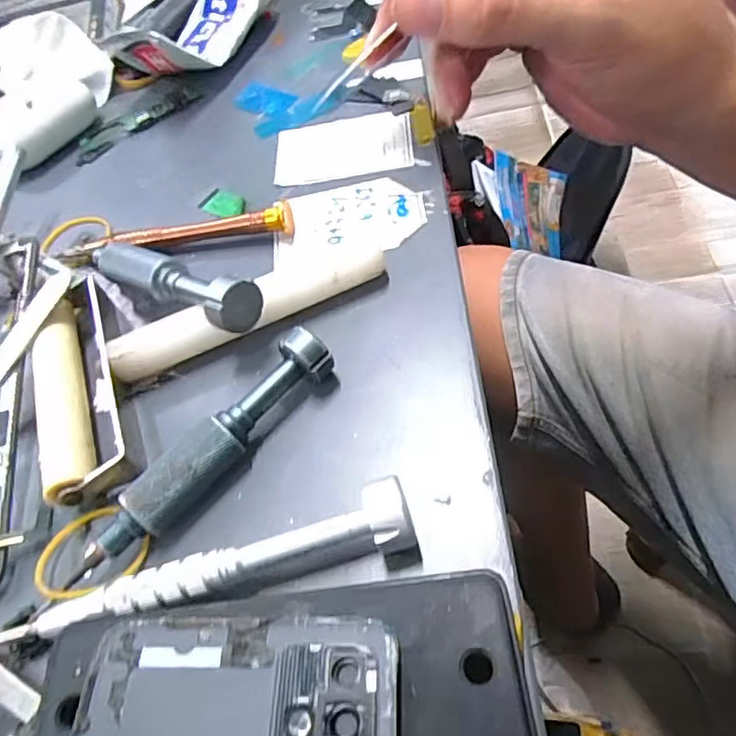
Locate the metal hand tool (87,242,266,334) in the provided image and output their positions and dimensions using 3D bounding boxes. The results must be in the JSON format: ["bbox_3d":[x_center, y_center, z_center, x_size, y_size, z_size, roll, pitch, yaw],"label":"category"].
[{"bbox_3d":[-0.072,-0.032,0.207,0.087,0.013,0.017,21,60,33],"label":"metal hand tool"}]

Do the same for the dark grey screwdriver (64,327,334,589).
[{"bbox_3d":[-0.047,0.024,0.172,0.091,0.014,0.015,-43,57,-17],"label":"dark grey screwdriver"}]

